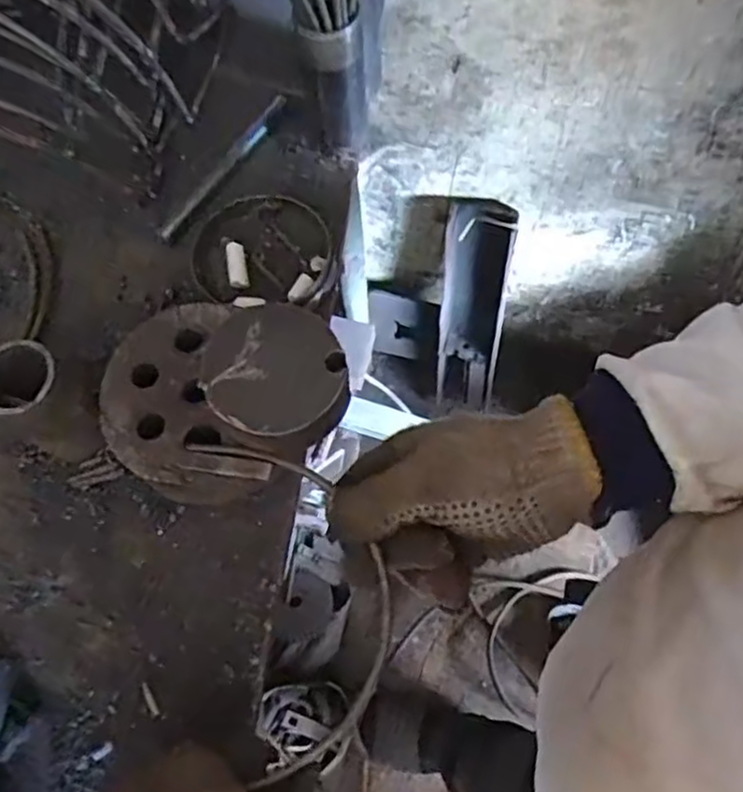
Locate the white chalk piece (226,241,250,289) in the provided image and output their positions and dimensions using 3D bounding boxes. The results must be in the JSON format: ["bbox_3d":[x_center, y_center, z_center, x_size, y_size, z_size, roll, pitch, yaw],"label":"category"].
[{"bbox_3d":[-0.088,-0.086,0.452,0.012,0.007,0.032,-10,67,-2],"label":"white chalk piece"}]

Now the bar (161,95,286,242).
[{"bbox_3d":[-0.103,-0.161,0.483,0.010,0.009,0.137,31,71,14],"label":"bar"}]

